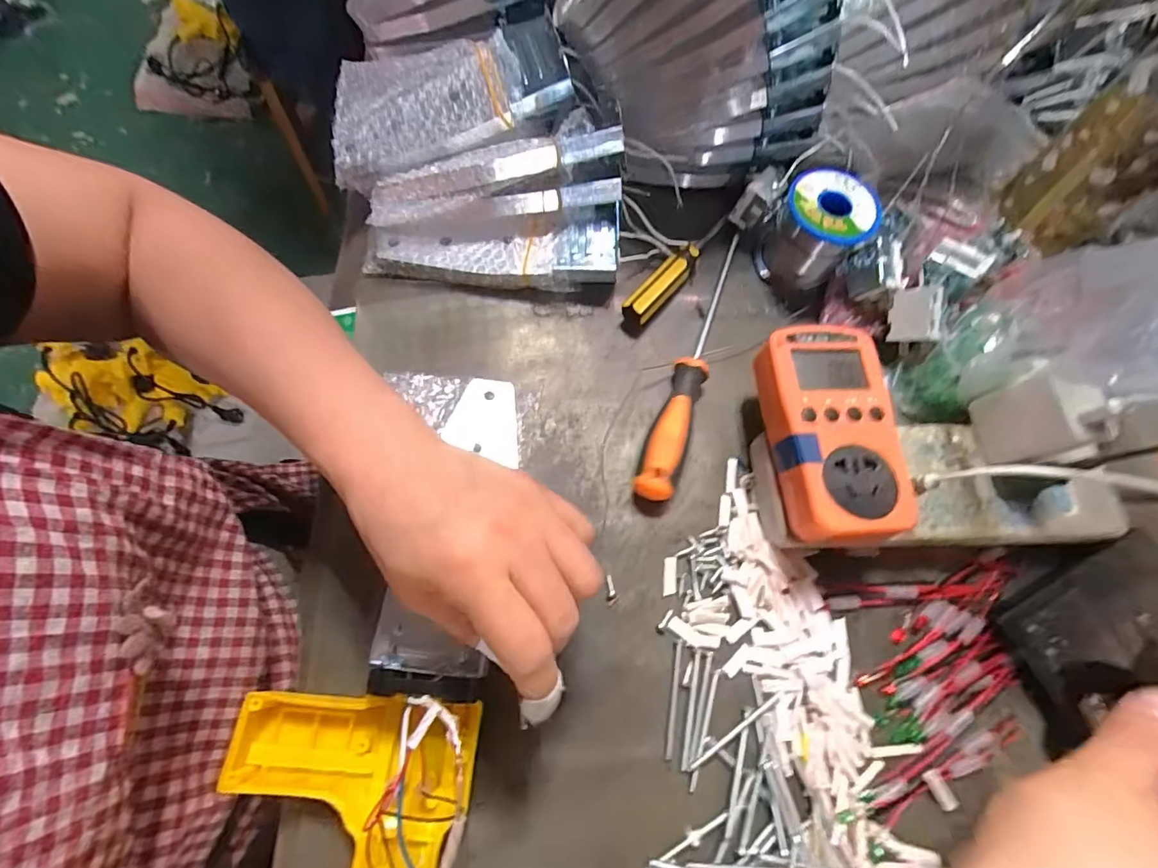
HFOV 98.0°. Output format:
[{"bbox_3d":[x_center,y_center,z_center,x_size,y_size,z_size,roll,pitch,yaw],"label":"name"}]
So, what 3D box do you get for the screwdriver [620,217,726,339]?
[{"bbox_3d":[0.076,-0.129,0.386,0.021,0.022,0.132,36,71,9],"label":"screwdriver"}]

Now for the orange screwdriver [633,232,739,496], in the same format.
[{"bbox_3d":[0.082,-0.057,0.355,0.023,0.027,0.222,20,69,3],"label":"orange screwdriver"}]

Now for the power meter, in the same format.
[{"bbox_3d":[0.148,-0.002,0.296,0.070,0.029,0.127,-2,70,-6],"label":"power meter"}]

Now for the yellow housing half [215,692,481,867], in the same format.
[{"bbox_3d":[-0.114,0.208,0.241,0.115,0.030,0.146,4,69,-3],"label":"yellow housing half"}]

